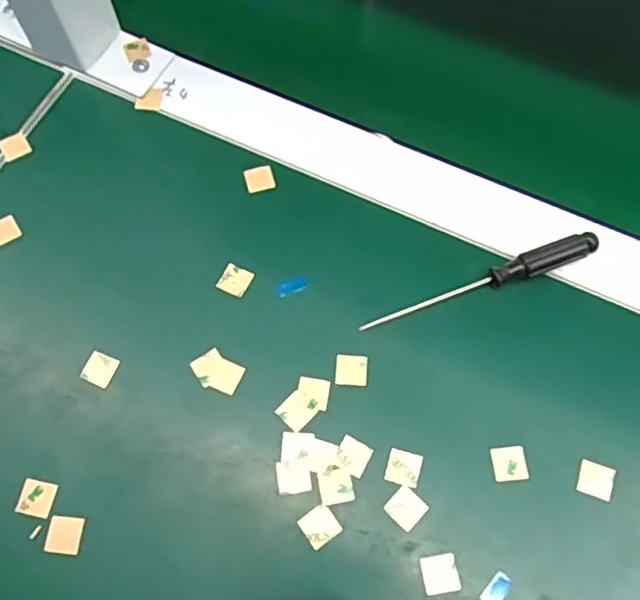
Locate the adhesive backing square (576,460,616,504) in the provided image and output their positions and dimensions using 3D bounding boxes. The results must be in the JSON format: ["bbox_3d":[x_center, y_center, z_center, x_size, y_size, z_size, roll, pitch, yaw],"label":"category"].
[{"bbox_3d":[0.131,0.085,0.296,0.016,0.004,0.015,19,73,10],"label":"adhesive backing square"}]

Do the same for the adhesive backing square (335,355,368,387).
[{"bbox_3d":[0.016,0.036,0.317,0.016,0.004,0.016,6,67,-3],"label":"adhesive backing square"}]

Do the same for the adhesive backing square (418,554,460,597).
[{"bbox_3d":[0.054,0.123,0.281,0.016,0.004,0.016,-8,65,-5],"label":"adhesive backing square"}]

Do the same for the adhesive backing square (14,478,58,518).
[{"bbox_3d":[-0.132,0.093,0.294,0.015,0.004,0.016,17,72,-6],"label":"adhesive backing square"}]

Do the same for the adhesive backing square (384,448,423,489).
[{"bbox_3d":[0.040,0.080,0.299,0.016,0.004,0.016,15,70,6],"label":"adhesive backing square"}]

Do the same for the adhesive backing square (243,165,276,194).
[{"bbox_3d":[-0.035,-0.070,0.360,0.016,0.004,0.015,-16,69,-7],"label":"adhesive backing square"}]

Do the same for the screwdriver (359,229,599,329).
[{"bbox_3d":[0.085,-0.009,0.327,0.128,0.015,0.014,-18,69,-7],"label":"screwdriver"}]

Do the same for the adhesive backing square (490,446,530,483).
[{"bbox_3d":[0.091,0.078,0.299,0.017,0.004,0.016,-5,70,-2],"label":"adhesive backing square"}]

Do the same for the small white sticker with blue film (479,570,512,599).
[{"bbox_3d":[0.078,0.129,0.278,0.009,0.004,0.017,37,72,14],"label":"small white sticker with blue film"}]

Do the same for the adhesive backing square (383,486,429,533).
[{"bbox_3d":[0.040,0.097,0.292,0.016,0.004,0.016,42,73,16],"label":"adhesive backing square"}]

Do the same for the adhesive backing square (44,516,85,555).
[{"bbox_3d":[-0.117,0.107,0.286,0.015,0.004,0.016,5,68,2],"label":"adhesive backing square"}]

